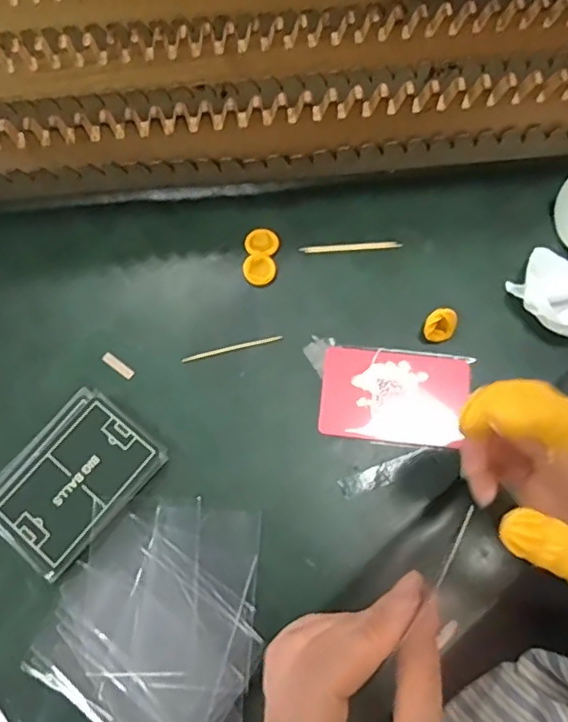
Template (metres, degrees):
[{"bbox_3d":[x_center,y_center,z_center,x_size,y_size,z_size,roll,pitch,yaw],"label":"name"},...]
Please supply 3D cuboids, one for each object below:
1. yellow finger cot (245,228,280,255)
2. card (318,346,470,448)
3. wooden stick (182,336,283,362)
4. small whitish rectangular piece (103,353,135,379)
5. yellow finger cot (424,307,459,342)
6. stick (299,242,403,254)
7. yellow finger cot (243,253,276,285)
[{"bbox_3d":[-0.014,-0.078,0.372,0.021,0.004,0.019,3,71,3],"label":"yellow finger cot"},{"bbox_3d":[0.065,0.020,0.338,0.083,0.004,0.054,7,71,4],"label":"card"},{"bbox_3d":[-0.032,-0.008,0.352,0.061,0.004,0.004,-13,71,-3],"label":"wooden stick"},{"bbox_3d":[-0.101,0.002,0.351,0.023,0.004,0.006,36,76,13],"label":"small whitish rectangular piece"},{"bbox_3d":[0.094,-0.021,0.345,0.018,0.014,0.018,-1,71,2],"label":"yellow finger cot"},{"bbox_3d":[0.043,-0.074,0.372,0.064,0.004,0.005,-2,71,1],"label":"stick"},{"bbox_3d":[-0.016,-0.059,0.366,0.020,0.004,0.021,-1,71,2],"label":"yellow finger cot"}]

